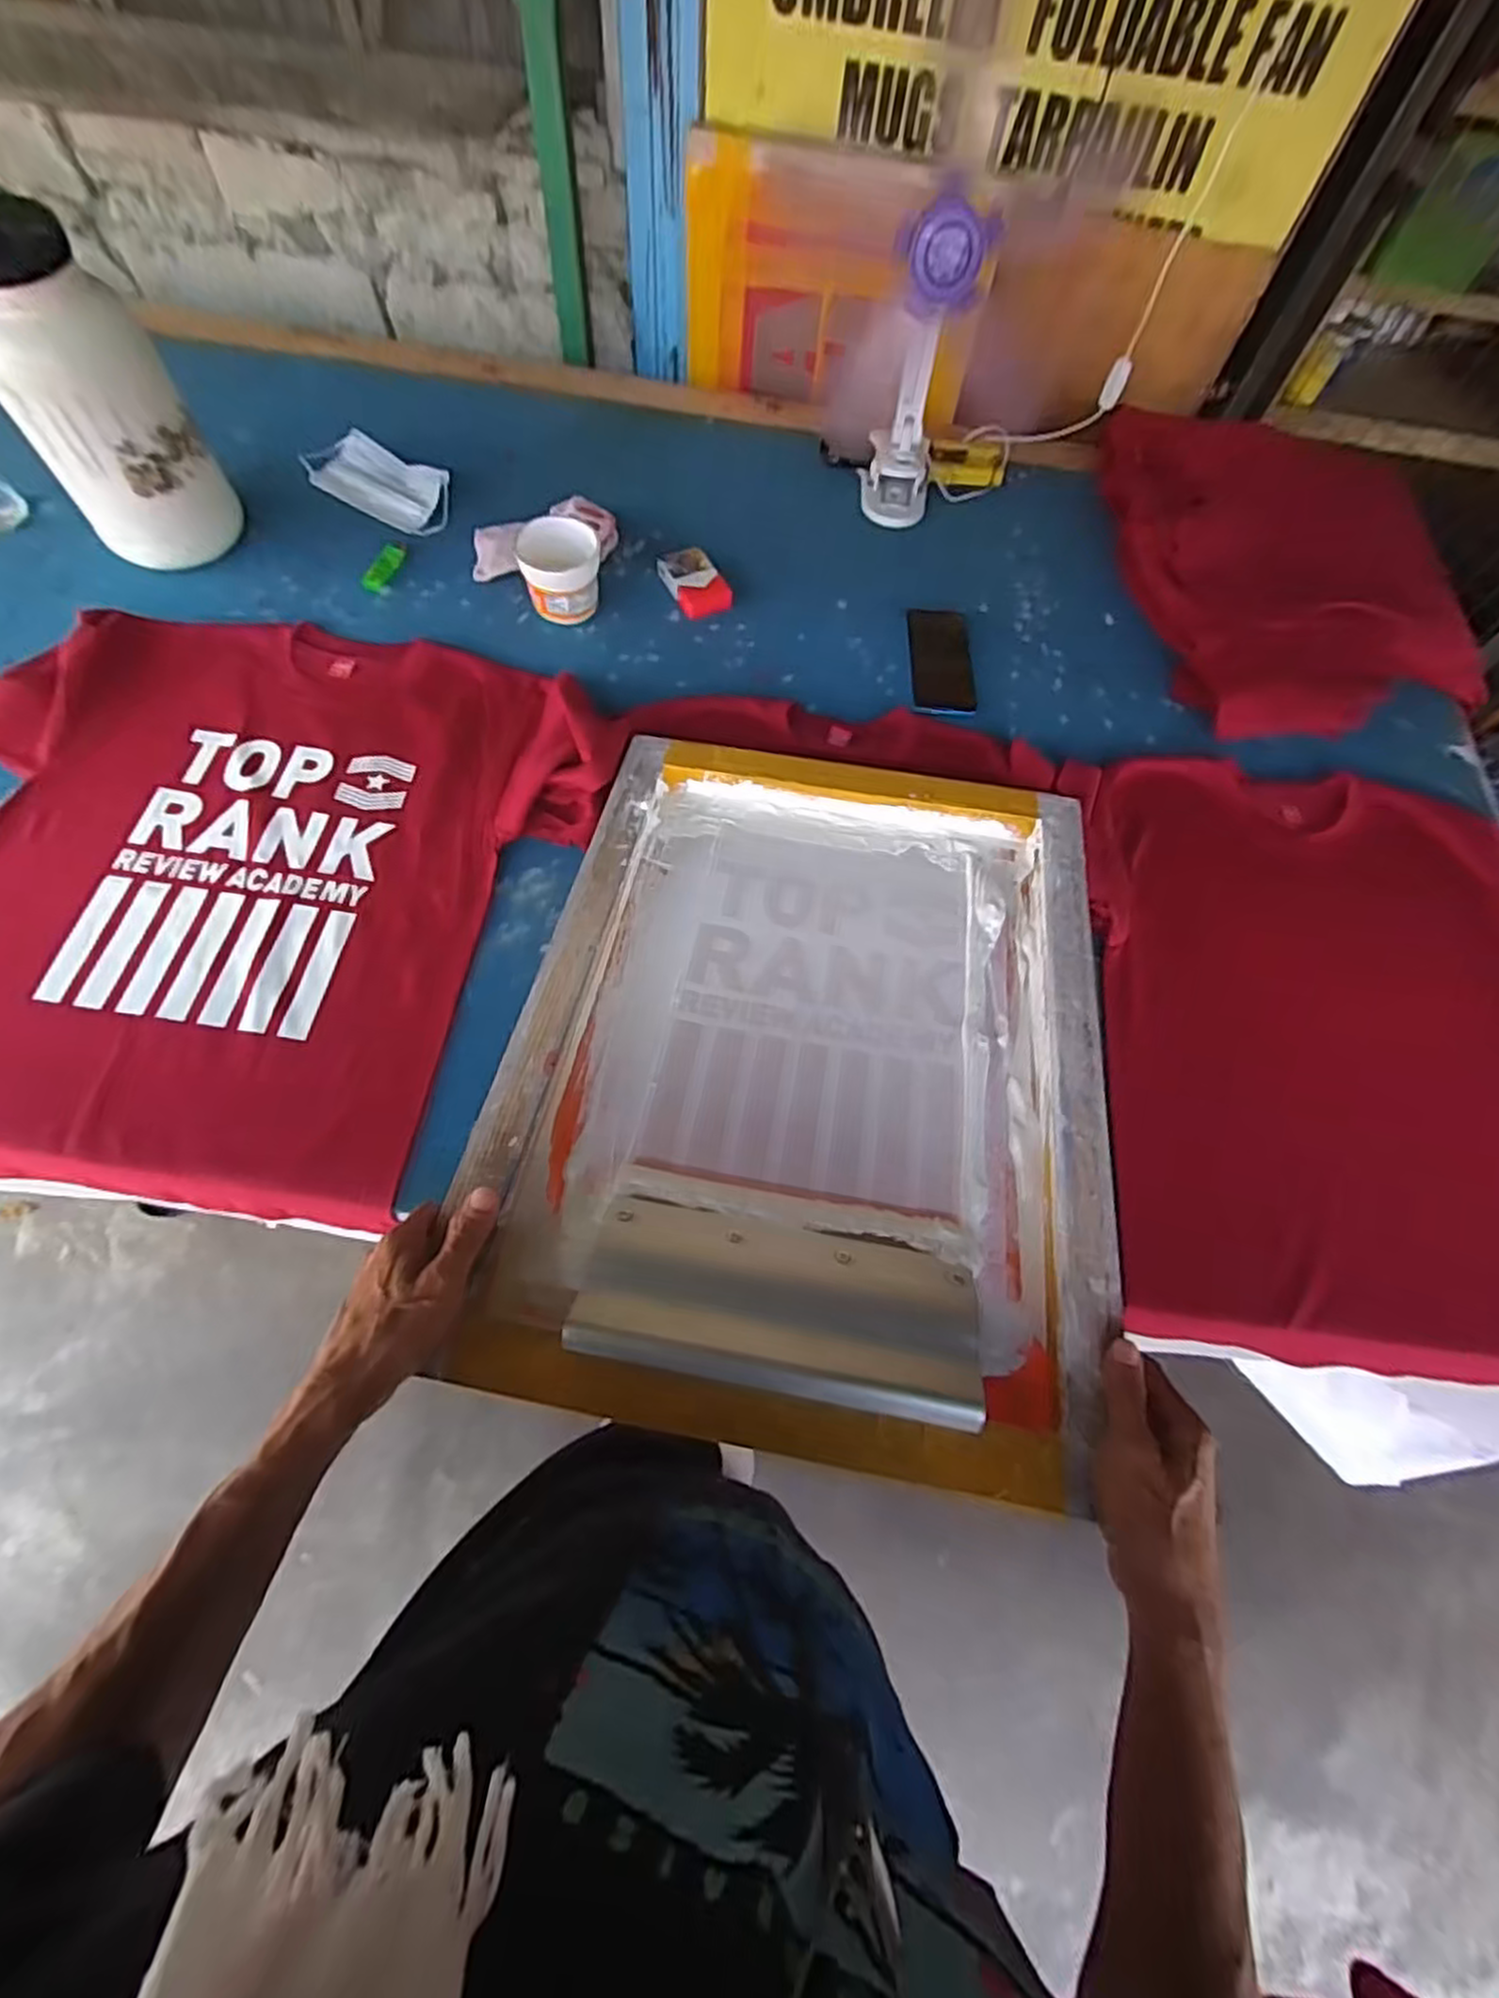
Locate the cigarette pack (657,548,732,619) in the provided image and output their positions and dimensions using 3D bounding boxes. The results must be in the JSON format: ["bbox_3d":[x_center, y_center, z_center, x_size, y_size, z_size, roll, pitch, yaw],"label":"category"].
[{"bbox_3d":[-0.067,-0.511,0.892,0.065,0.018,0.097,-25,69,-15],"label":"cigarette pack"}]

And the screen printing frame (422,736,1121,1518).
[{"bbox_3d":[0.049,0.025,0.600,0.451,0.053,0.591,9,57,4],"label":"screen printing frame"}]

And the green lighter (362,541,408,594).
[{"bbox_3d":[-0.437,-0.522,0.876,0.024,0.013,0.083,16,65,3],"label":"green lighter"}]

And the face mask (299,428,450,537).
[{"bbox_3d":[-0.468,-0.661,0.927,0.203,0.016,0.093,29,66,9],"label":"face mask"}]

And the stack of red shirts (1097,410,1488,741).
[{"bbox_3d":[0.671,-0.566,0.922,0.390,0.102,0.561,-5,66,-7],"label":"stack of red shirts"}]

